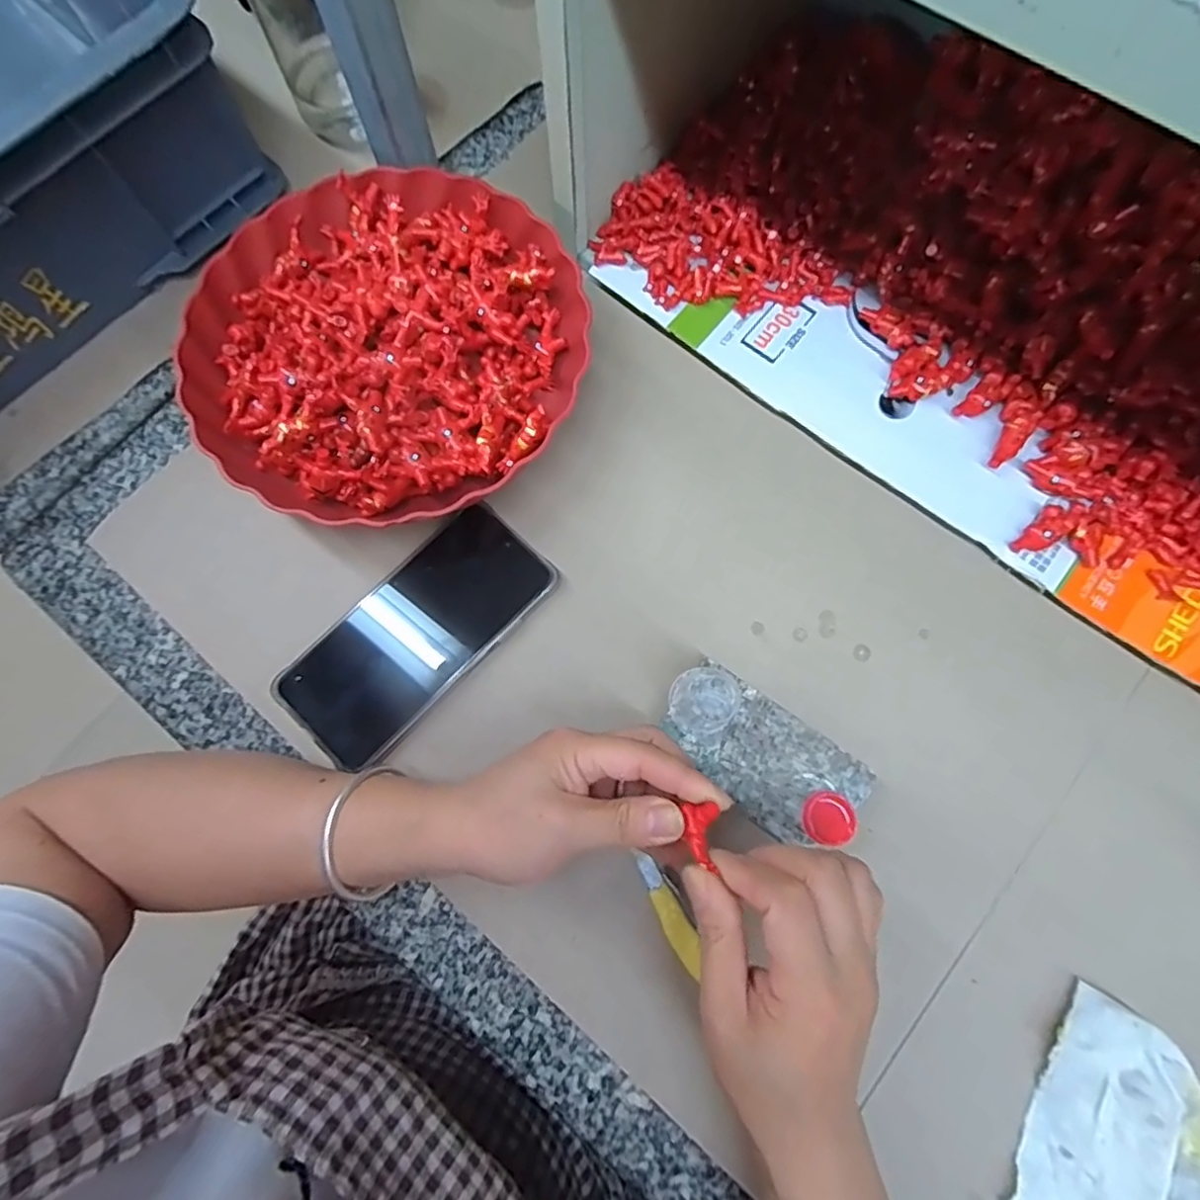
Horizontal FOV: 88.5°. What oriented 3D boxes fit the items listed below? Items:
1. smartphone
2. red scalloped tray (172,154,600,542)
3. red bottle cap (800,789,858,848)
[{"bbox_3d":[-0.108,0.019,0.366,0.079,0.016,0.165,42,81,10],"label":"smartphone"},{"bbox_3d":[-0.133,-0.162,0.388,0.232,0.060,0.235,19,77,5],"label":"red scalloped tray"},{"bbox_3d":[0.121,0.116,0.325,0.027,0.008,0.028,0,76,1],"label":"red bottle cap"}]

